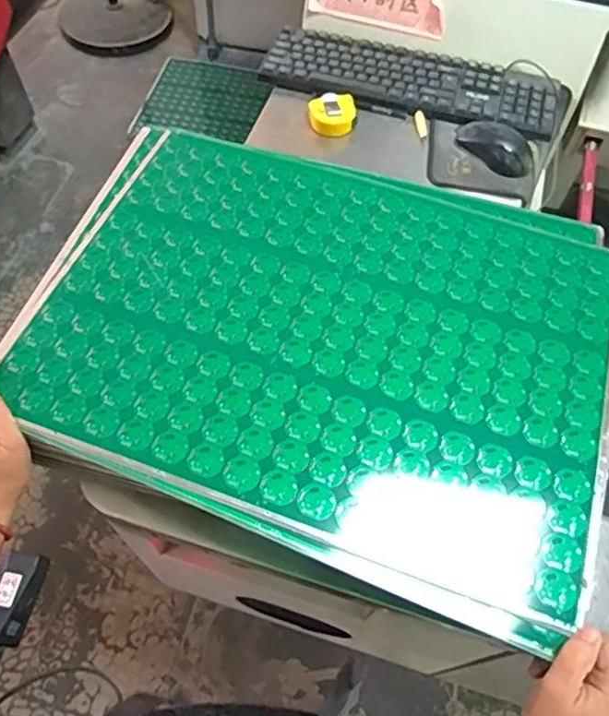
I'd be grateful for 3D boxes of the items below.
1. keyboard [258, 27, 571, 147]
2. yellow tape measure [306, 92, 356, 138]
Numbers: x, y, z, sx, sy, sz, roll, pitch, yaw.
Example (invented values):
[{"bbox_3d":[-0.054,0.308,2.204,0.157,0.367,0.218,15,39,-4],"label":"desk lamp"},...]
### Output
[{"bbox_3d":[0.158,-0.393,0.867,0.431,0.024,0.125,16,59,8],"label":"keyboard"},{"bbox_3d":[0.038,-0.333,0.829,0.064,0.037,0.053,0,60,-3],"label":"yellow tape measure"}]

